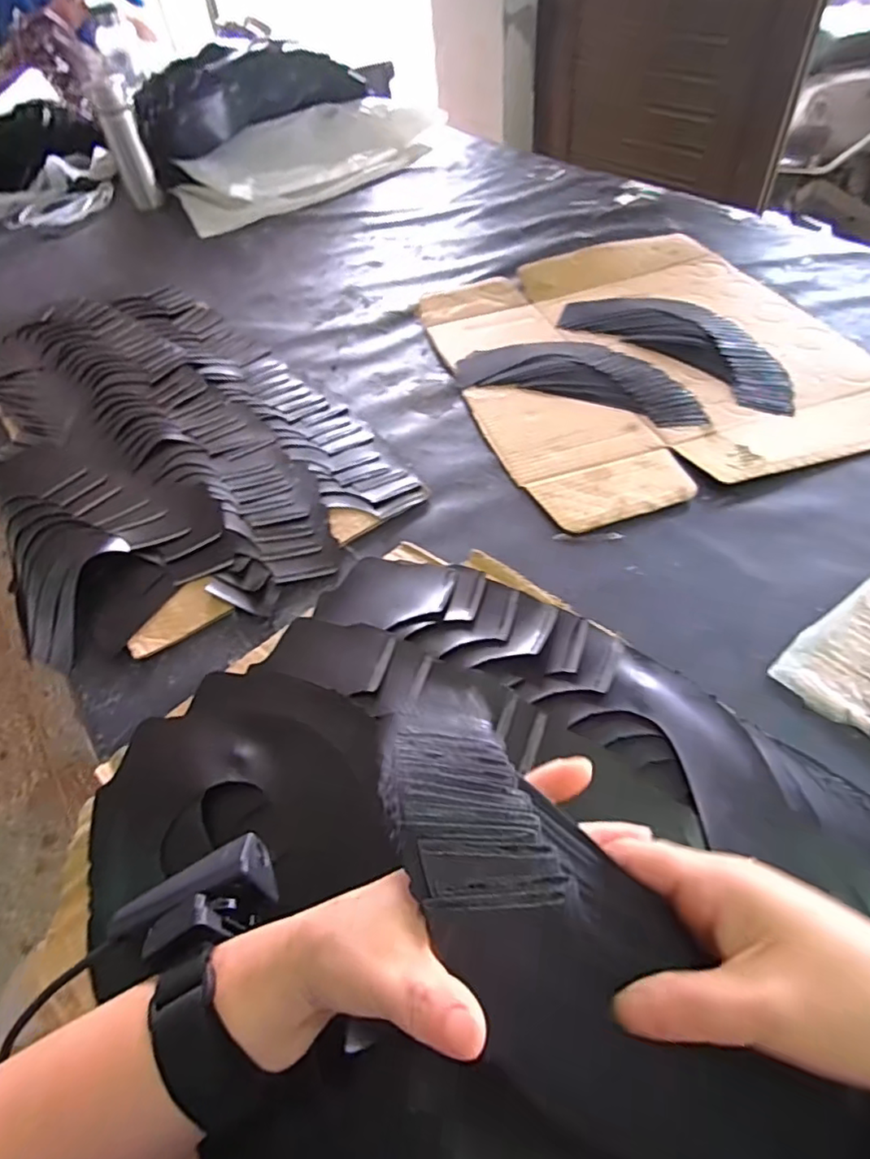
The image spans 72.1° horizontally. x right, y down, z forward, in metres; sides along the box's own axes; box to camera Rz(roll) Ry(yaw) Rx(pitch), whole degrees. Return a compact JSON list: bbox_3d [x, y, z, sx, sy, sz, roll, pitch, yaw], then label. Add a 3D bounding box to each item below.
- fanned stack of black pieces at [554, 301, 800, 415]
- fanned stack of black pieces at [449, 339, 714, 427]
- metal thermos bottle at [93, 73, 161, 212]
[{"bbox_3d":[0.280,-0.274,0.671,0.116,0.021,0.293,-33,54,-24],"label":"fanned stack of black pieces"},{"bbox_3d":[0.158,-0.223,0.646,0.261,0.012,0.114,19,52,20],"label":"fanned stack of black pieces"},{"bbox_3d":[-0.537,-0.758,1.046,0.064,0.178,0.048,-22,51,-11],"label":"metal thermos bottle"}]

